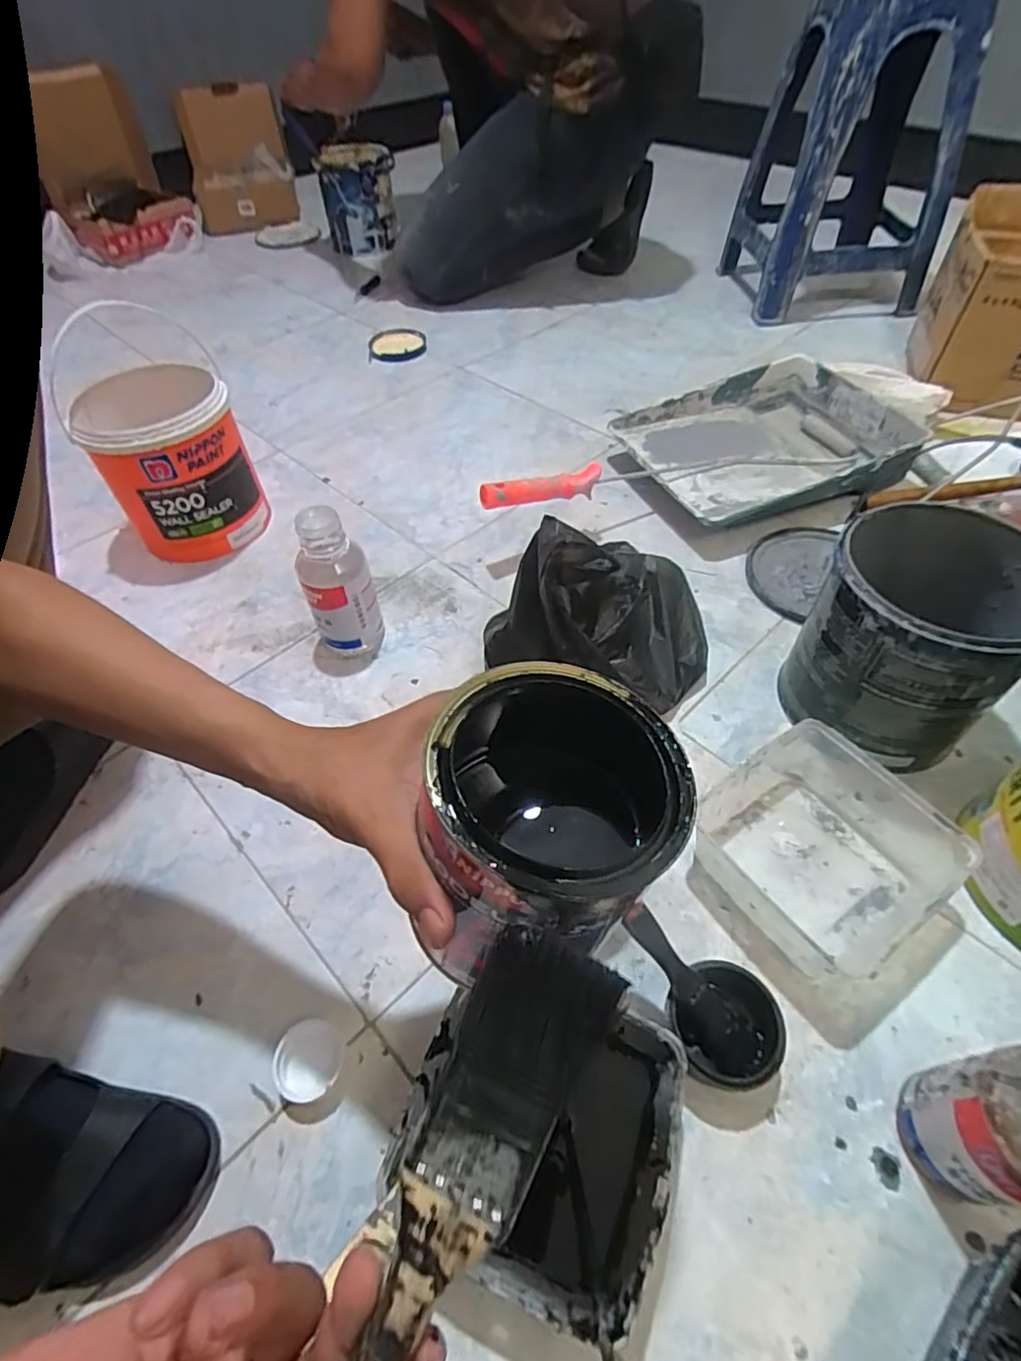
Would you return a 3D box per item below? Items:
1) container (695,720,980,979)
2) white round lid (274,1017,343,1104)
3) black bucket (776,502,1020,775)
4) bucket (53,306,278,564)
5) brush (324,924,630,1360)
[{"bbox_3d":[0.265,0.143,0.518,0.169,0.072,0.176,-34,57,-22],"label":"container"},{"bbox_3d":[-0.148,0.282,0.453,0.049,0.021,0.050,-2,51,2],"label":"white round lid"},{"bbox_3d":[0.370,-0.033,0.576,0.165,0.189,0.165,-2,51,2],"label":"black bucket"},{"bbox_3d":[-0.433,-0.277,0.813,0.165,0.193,0.162,-2,51,2],"label":"bucket"},{"bbox_3d":[-0.015,0.145,0.176,0.038,0.010,0.141,23,79,21],"label":"brush"}]

